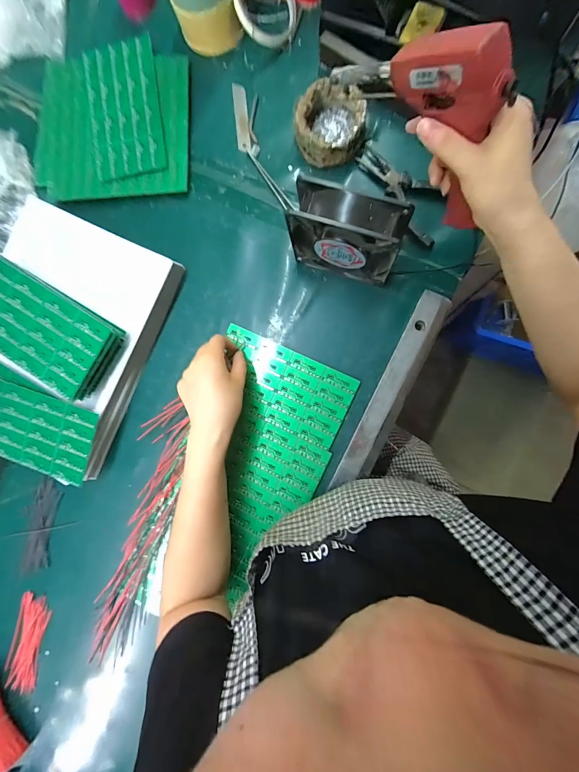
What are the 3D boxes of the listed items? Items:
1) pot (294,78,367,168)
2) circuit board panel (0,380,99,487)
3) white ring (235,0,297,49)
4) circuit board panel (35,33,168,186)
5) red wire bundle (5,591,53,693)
[{"bbox_3d":[0.051,-0.337,0.404,0.086,0.040,0.088,0,89,5],"label":"pot"},{"bbox_3d":[-0.346,0.059,0.419,0.183,0.008,0.101,16,96,8],"label":"circuit board panel"},{"bbox_3d":[-0.030,-0.497,0.409,0.087,0.013,0.077,24,97,-28],"label":"white ring"},{"bbox_3d":[-0.276,-0.388,0.450,0.193,0.011,0.193,-4,88,5],"label":"circuit board panel"},{"bbox_3d":[-0.373,0.365,0.448,0.046,0.015,0.129,10,90,5],"label":"red wire bundle"}]

